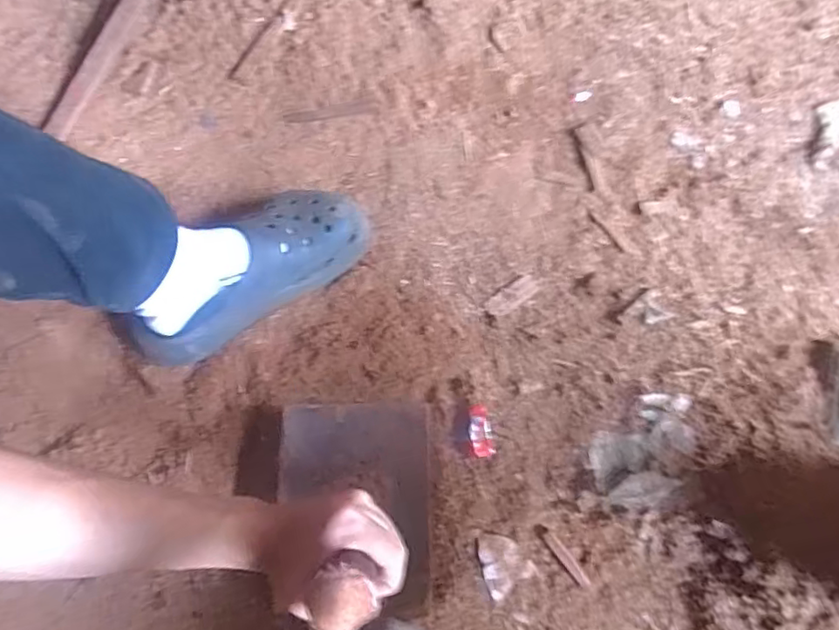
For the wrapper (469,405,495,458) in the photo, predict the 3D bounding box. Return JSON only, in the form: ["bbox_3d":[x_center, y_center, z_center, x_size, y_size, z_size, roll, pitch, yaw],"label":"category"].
[{"bbox_3d":[0.060,0.115,0.587,0.022,0.009,0.048,-11,77,-3],"label":"wrapper"}]

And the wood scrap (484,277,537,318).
[{"bbox_3d":[0.100,-0.020,0.646,0.063,0.008,0.025,-36,79,-8],"label":"wood scrap"}]

